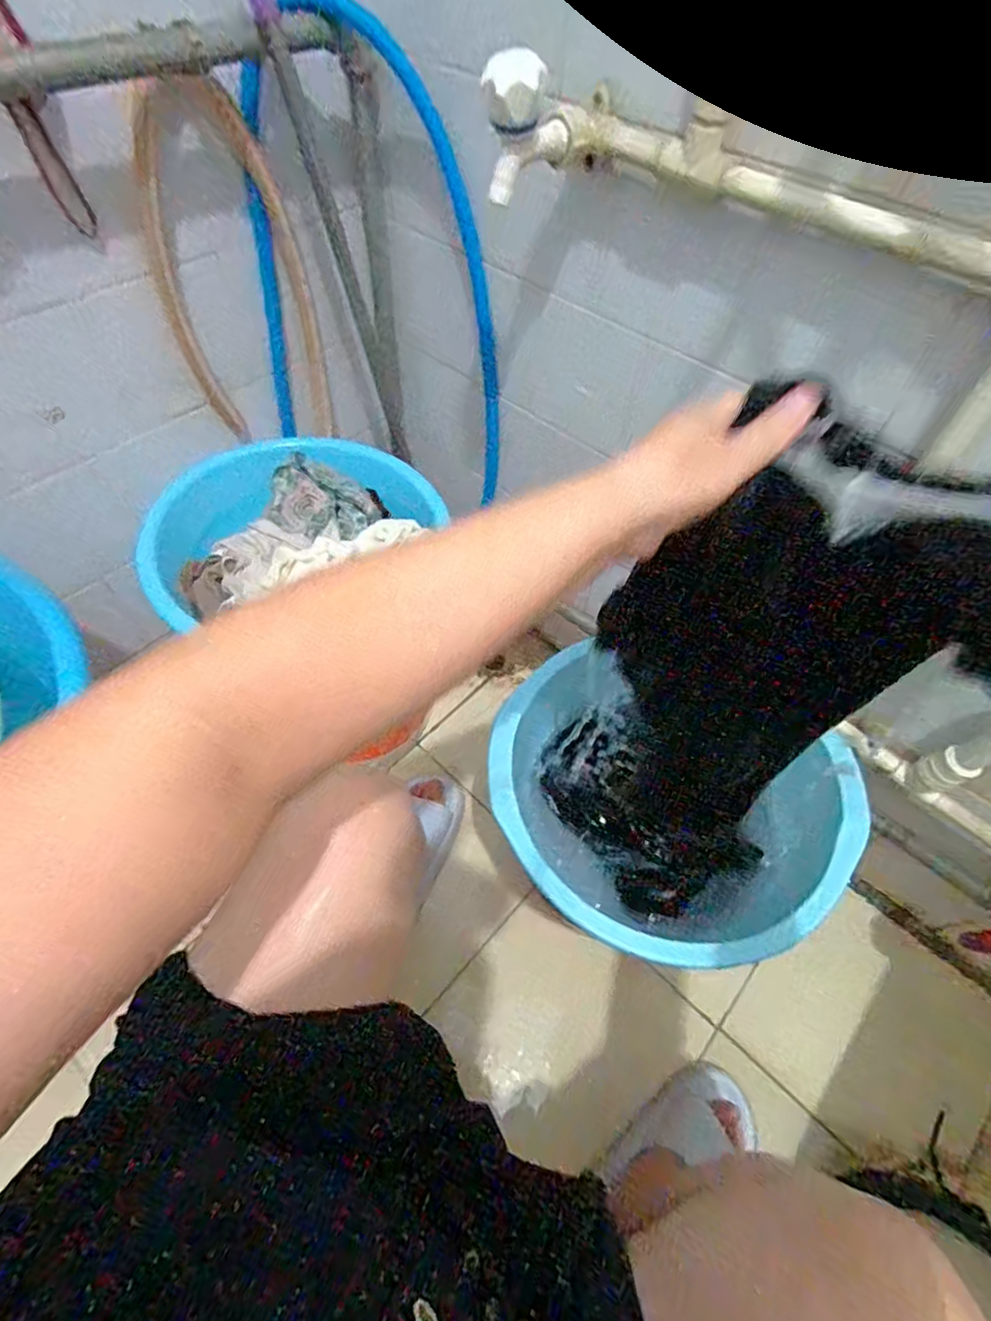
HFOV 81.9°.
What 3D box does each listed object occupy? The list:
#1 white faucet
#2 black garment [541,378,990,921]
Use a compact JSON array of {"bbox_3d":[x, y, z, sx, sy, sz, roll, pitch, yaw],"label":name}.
[{"bbox_3d":[0.024,-0.406,0.435,0.058,0.080,0.068,9,58,3],"label":"white faucet"},{"bbox_3d":[0.167,0.050,0.448,0.203,0.478,0.094,33,57,16],"label":"black garment"}]

